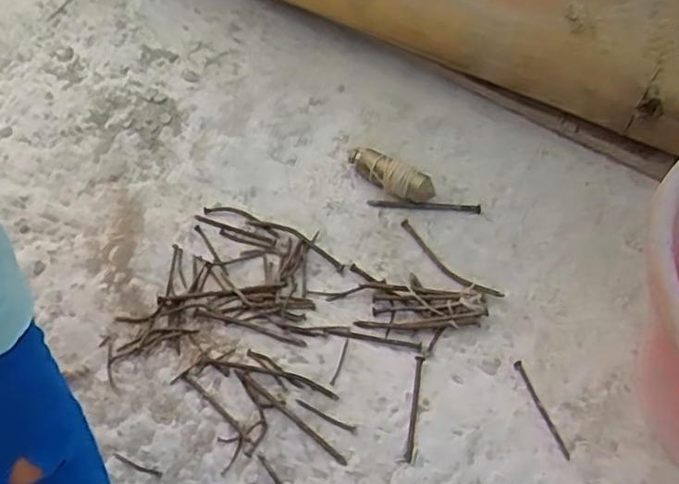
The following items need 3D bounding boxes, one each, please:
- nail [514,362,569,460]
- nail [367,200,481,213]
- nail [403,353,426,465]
[{"bbox_3d":[0.143,0.118,0.447,0.005,0.004,0.072,-18,60,-7],"label":"nail"},{"bbox_3d":[0.072,-0.031,0.539,0.095,0.005,0.009,5,60,6],"label":"nail"},{"bbox_3d":[0.053,0.117,0.448,0.007,0.004,0.076,8,60,8],"label":"nail"}]

